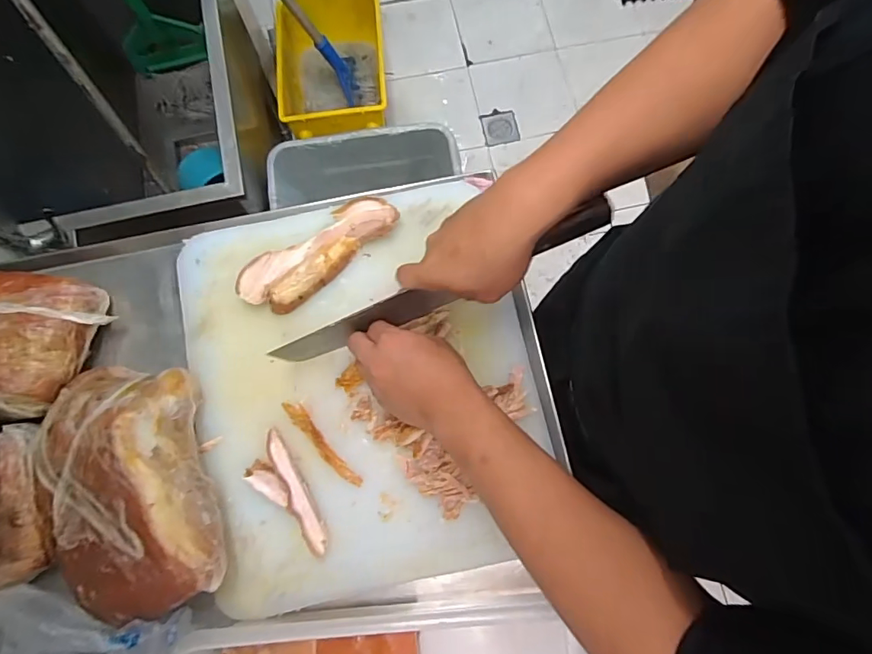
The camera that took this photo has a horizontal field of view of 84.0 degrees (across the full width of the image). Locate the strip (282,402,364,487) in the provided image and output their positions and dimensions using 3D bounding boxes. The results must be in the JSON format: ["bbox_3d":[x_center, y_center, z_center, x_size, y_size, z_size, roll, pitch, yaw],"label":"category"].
[{"bbox_3d":[-0.116,0.116,0.485,0.016,0.008,0.111,-40,80,-9],"label":"strip"}]

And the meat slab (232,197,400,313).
[{"bbox_3d":[-0.125,-0.080,0.517,0.175,0.021,0.059,-39,79,-8],"label":"meat slab"}]

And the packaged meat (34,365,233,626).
[{"bbox_3d":[-0.284,0.136,0.437,0.145,0.080,0.236,-18,77,-4],"label":"packaged meat"}]

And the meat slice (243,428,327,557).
[{"bbox_3d":[-0.143,0.162,0.464,0.041,0.022,0.120,-32,79,-7],"label":"meat slice"}]

